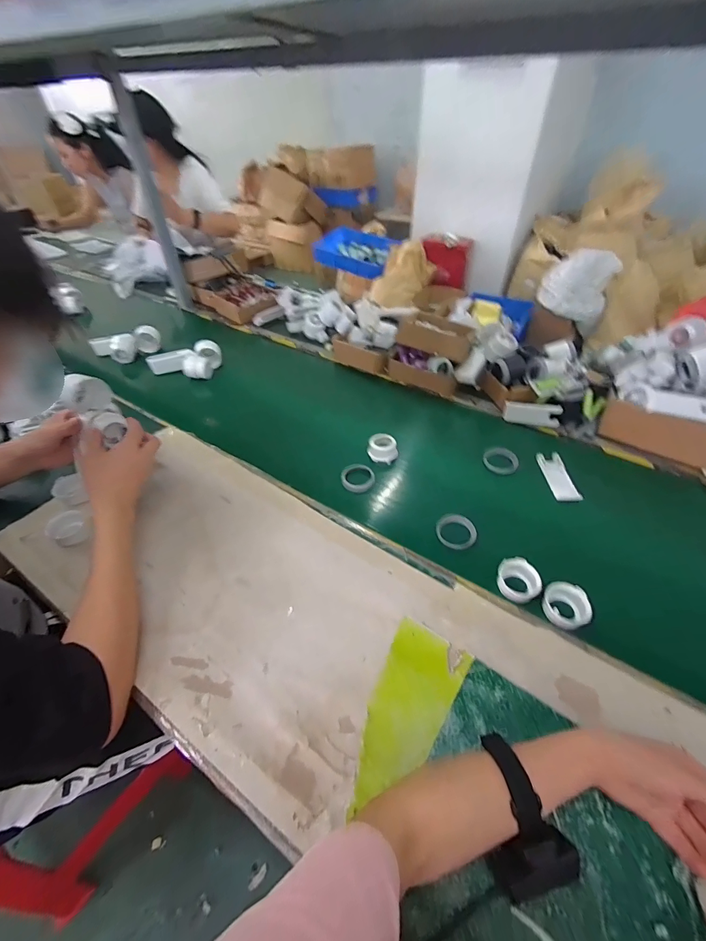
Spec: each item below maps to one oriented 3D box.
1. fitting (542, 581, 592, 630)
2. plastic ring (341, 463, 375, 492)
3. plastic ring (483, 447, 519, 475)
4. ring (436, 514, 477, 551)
[{"bbox_3d":[0.284,0.179,0.511,0.055,0.028,0.058,0,46,0],"label":"fitting"},{"bbox_3d":[0.010,0.014,0.686,0.059,0.018,0.054,0,46,0],"label":"plastic ring"},{"bbox_3d":[0.279,-0.018,0.719,0.064,0.016,0.059,0,46,0],"label":"plastic ring"},{"bbox_3d":[0.163,0.097,0.605,0.063,0.011,0.054,32,72,20],"label":"ring"}]

